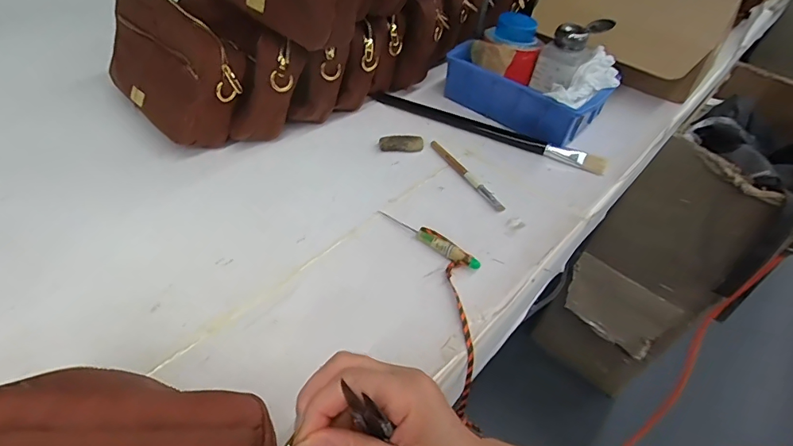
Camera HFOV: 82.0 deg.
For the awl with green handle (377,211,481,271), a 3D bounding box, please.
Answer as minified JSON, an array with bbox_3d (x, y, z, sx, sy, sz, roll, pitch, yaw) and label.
[{"bbox_3d":[0.031,0.012,0.441,0.112,0.012,0.016,35,52,22],"label":"awl with green handle"}]

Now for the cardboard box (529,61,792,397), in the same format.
[{"bbox_3d":[0.630,0.043,1.031,0.479,0.638,0.230,-33,60,-32],"label":"cardboard box"}]

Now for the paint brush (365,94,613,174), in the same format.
[{"bbox_3d":[0.110,-0.120,0.574,0.300,0.013,0.018,22,48,12],"label":"paint brush"}]

